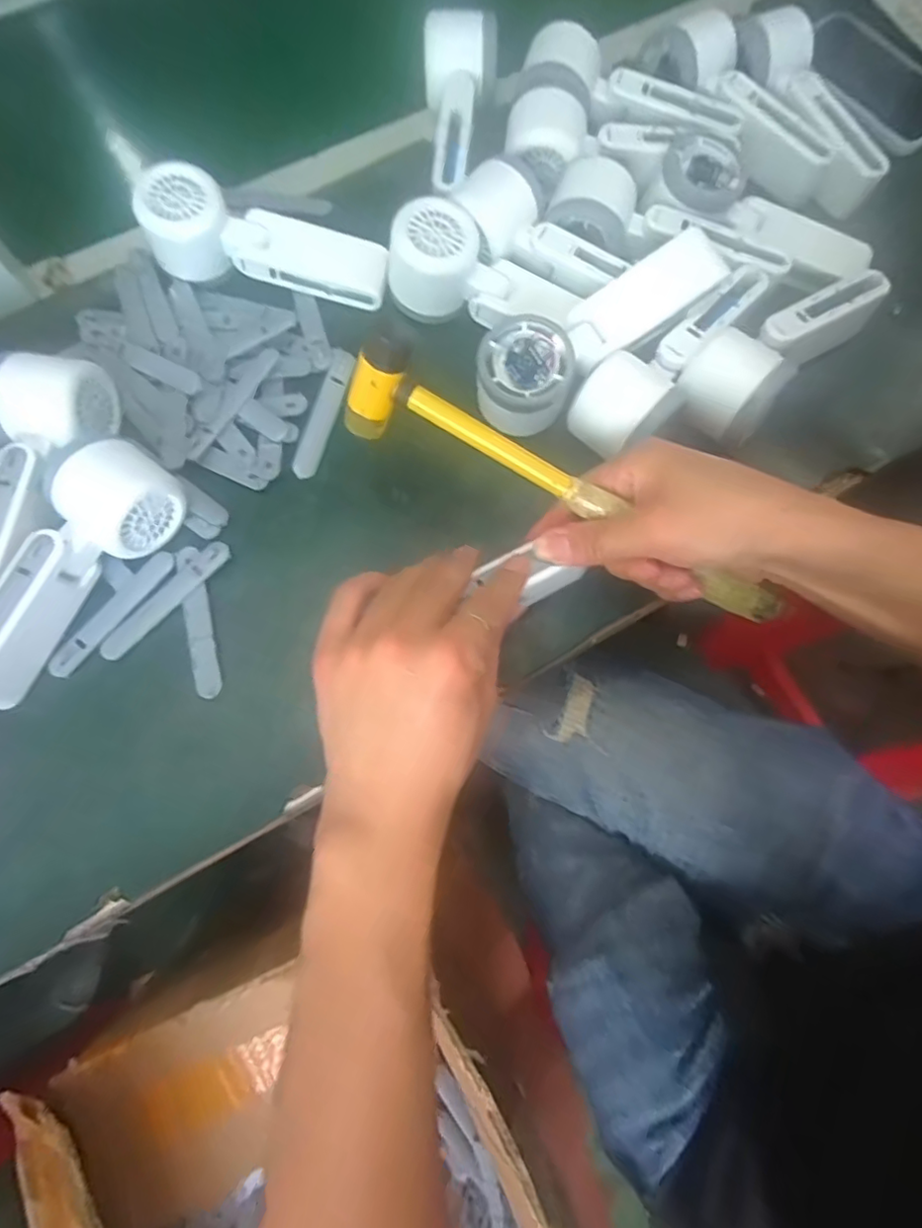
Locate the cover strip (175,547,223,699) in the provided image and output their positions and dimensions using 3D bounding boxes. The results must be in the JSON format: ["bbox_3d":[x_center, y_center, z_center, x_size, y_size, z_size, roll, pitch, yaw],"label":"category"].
[{"bbox_3d":[-0.158,0.004,0.361,0.015,0.004,0.093,-13,79,-7],"label":"cover strip"}]

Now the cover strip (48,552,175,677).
[{"bbox_3d":[-0.212,-0.002,0.363,0.017,0.004,0.093,38,76,11],"label":"cover strip"}]

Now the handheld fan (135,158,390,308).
[{"bbox_3d":[-0.136,-0.258,0.421,0.166,0.047,0.048,11,73,-11],"label":"handheld fan"}]

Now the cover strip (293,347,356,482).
[{"bbox_3d":[-0.092,-0.136,0.403,0.018,0.004,0.095,16,79,5],"label":"cover strip"}]

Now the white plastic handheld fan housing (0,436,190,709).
[{"bbox_3d":[-0.230,-0.024,0.345,0.054,0.050,0.165,36,76,10],"label":"white plastic handheld fan housing"}]

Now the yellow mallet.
[{"bbox_3d":[0.062,-0.062,0.323,0.262,0.048,0.029,28,74,-7],"label":"yellow mallet"}]

